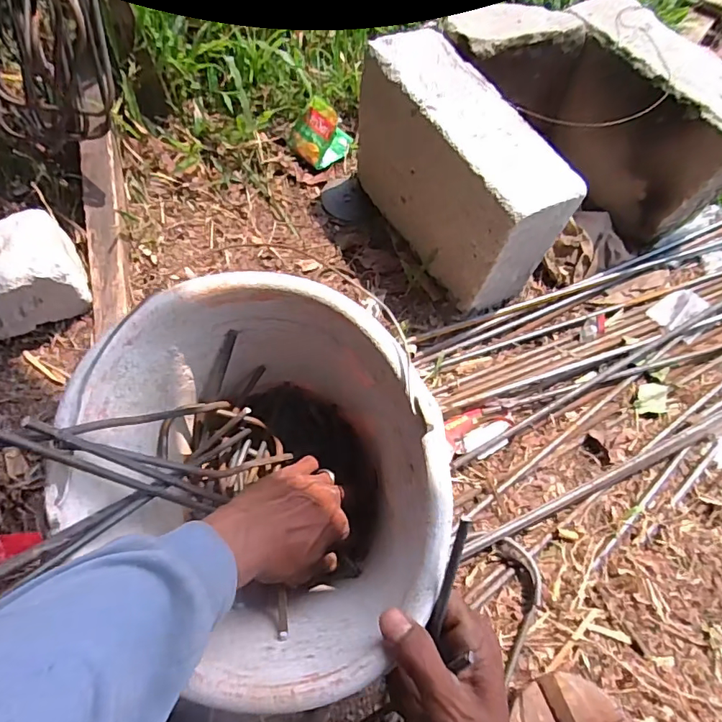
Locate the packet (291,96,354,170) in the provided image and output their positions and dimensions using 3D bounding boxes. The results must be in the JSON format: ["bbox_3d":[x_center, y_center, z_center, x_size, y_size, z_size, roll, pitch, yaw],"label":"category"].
[{"bbox_3d":[-0.057,-0.341,0.734,0.087,0.062,0.069,-37,69,-22],"label":"packet"}]

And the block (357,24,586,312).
[{"bbox_3d":[0.113,-0.222,0.615,0.104,0.198,0.280,-23,64,-16],"label":"block"}]

